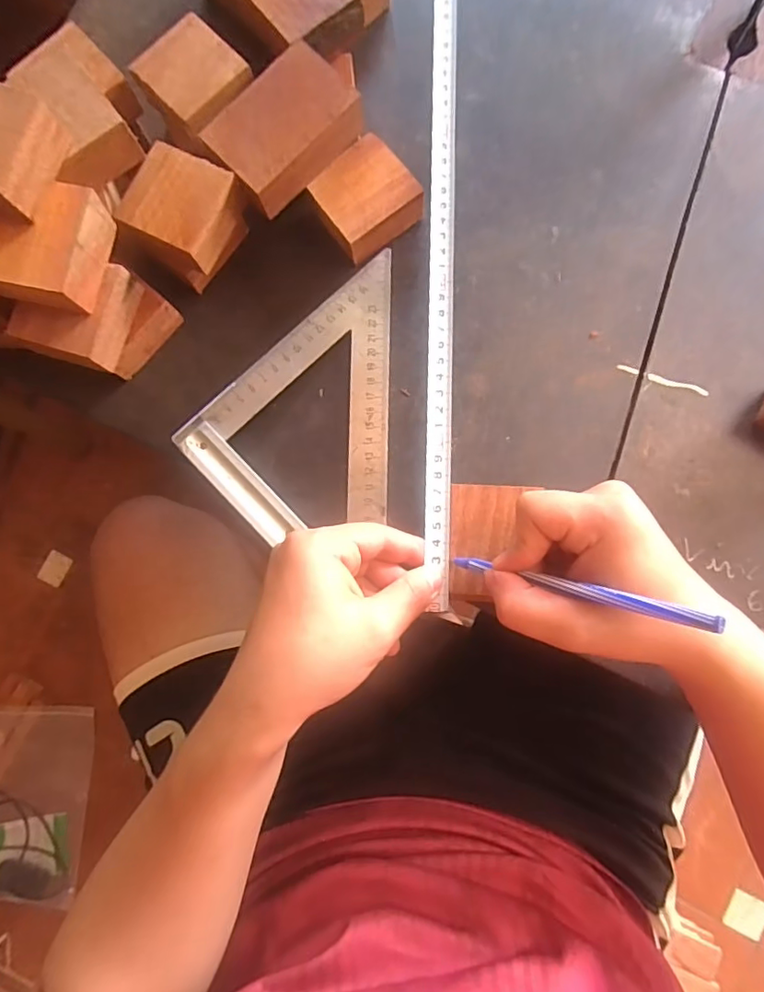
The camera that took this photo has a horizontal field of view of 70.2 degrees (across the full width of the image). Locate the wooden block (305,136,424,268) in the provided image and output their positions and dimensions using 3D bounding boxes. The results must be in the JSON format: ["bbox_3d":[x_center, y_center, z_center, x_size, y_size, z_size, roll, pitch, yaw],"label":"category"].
[{"bbox_3d":[-0.013,-0.195,0.361,0.061,0.028,0.056,-35,83,-1],"label":"wooden block"}]

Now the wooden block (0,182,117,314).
[{"bbox_3d":[-0.189,-0.140,0.307,0.053,0.027,0.065,14,84,5],"label":"wooden block"}]

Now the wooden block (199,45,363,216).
[{"bbox_3d":[-0.060,-0.224,0.333,0.084,0.025,0.057,-43,83,-2],"label":"wooden block"}]

